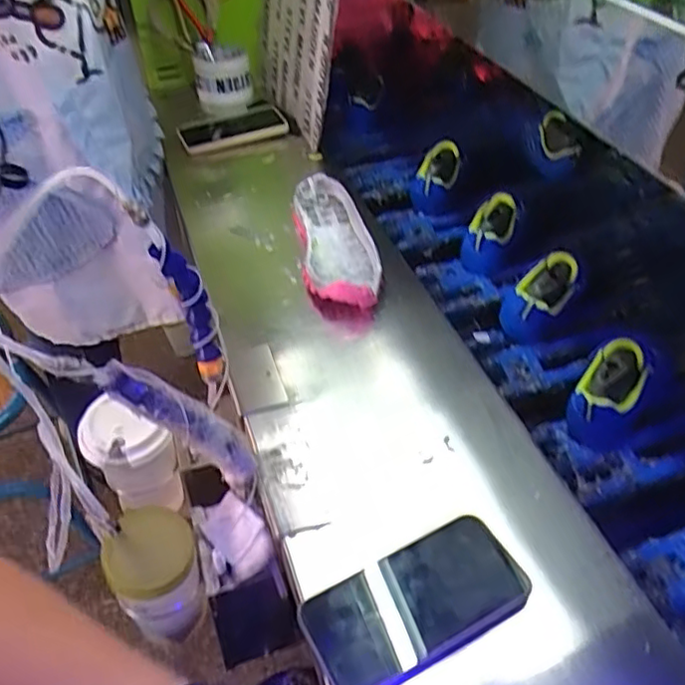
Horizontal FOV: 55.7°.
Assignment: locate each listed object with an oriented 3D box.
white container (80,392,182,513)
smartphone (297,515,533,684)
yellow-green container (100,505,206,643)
[{"bbox_3d":[-0.211,0.118,0.652,0.076,0.110,0.089,-29,45,-25],"label":"white container"},{"bbox_3d":[0.053,0.189,0.471,0.160,0.016,0.078,-23,43,-20],"label":"smartphone"},{"bbox_3d":[-0.159,0.206,0.567,0.074,0.097,0.071,-3,40,3],"label":"yellow-green container"}]

